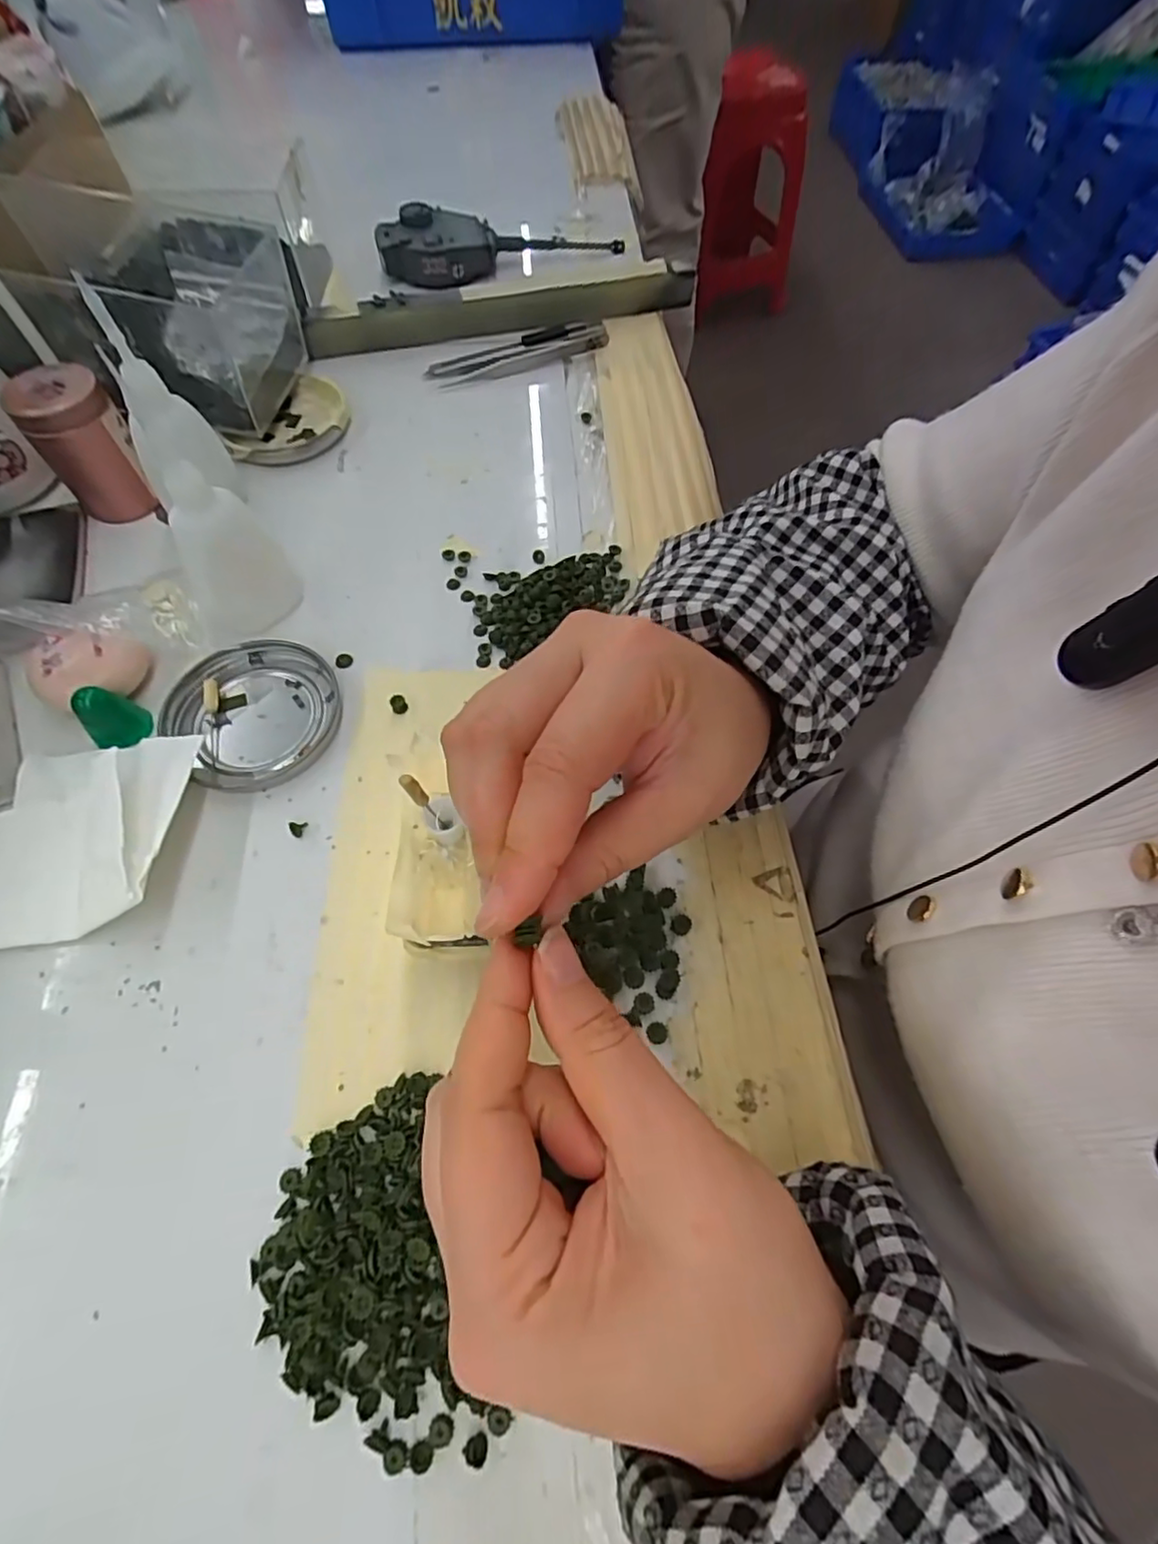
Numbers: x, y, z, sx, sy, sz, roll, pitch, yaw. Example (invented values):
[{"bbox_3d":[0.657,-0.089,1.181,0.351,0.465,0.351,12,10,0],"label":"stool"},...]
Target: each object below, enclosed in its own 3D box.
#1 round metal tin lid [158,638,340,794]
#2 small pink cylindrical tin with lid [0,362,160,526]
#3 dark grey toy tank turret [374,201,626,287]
[{"bbox_3d":[-0.154,-0.028,0.292,0.076,0.009,0.076,1,62,-1],"label":"round metal tin lid"},{"bbox_3d":[-0.265,-0.175,0.338,0.044,0.068,0.035,-33,68,-18],"label":"small pink cylindrical tin with lid"},{"bbox_3d":[-0.059,-0.414,0.481,0.187,0.030,0.048,-15,64,-9],"label":"dark grey toy tank turret"}]

